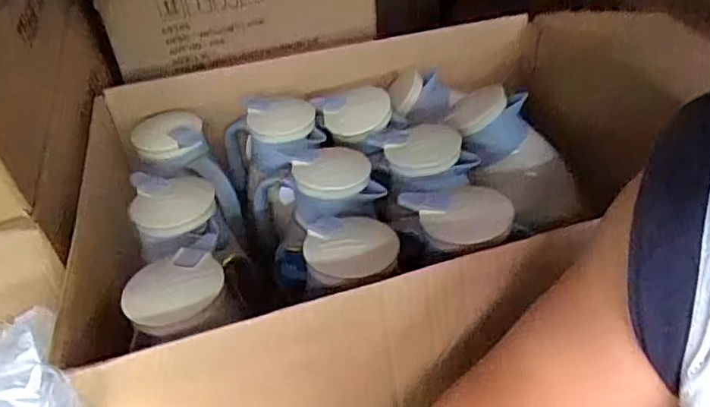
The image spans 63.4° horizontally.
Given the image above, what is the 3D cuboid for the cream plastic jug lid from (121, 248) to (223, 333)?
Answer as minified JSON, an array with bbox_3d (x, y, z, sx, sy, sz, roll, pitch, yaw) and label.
[{"bbox_3d":[-0.156,0.073,0.499,0.081,0.021,0.078,-4,40,3],"label":"cream plastic jug lid"}]

